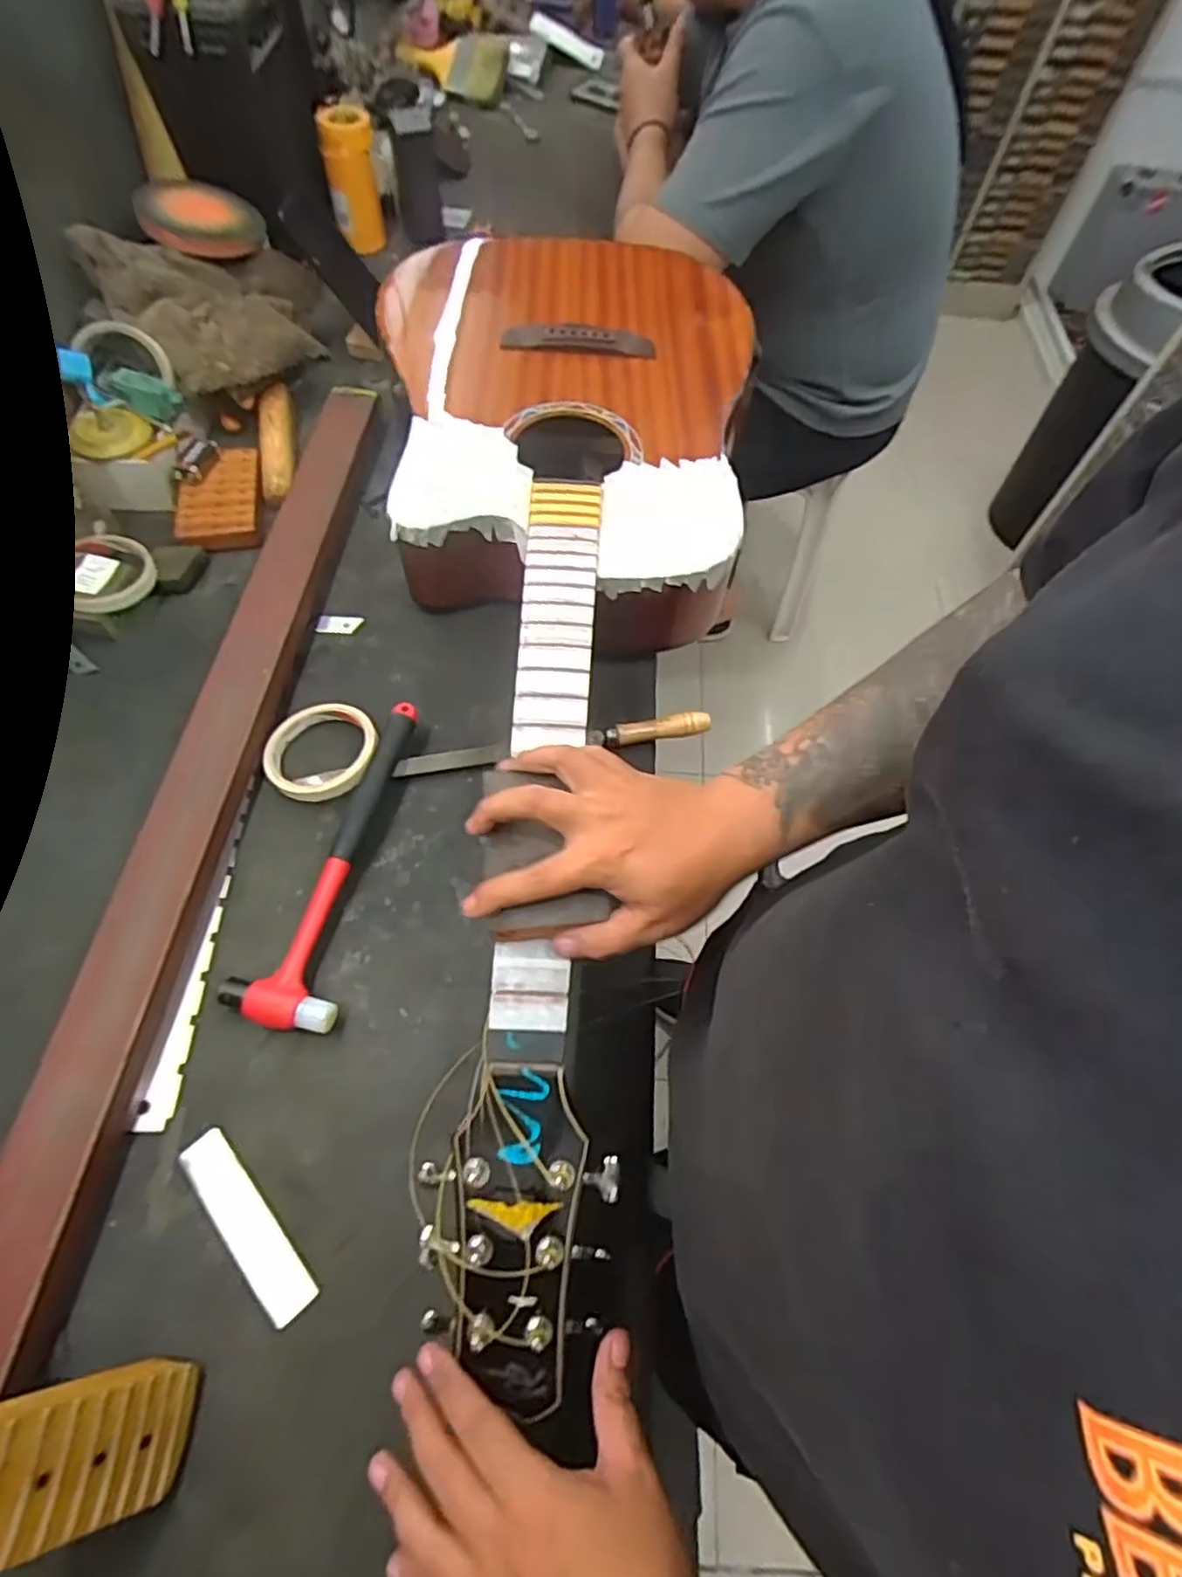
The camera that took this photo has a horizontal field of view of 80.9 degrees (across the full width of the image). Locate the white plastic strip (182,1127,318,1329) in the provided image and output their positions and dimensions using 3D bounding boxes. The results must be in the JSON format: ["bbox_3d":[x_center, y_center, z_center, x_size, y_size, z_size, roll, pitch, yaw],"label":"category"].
[{"bbox_3d":[-0.211,0.265,0.424,0.028,0.004,0.119,-38,70,-21],"label":"white plastic strip"}]

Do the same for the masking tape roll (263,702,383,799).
[{"bbox_3d":[-0.220,-0.032,0.568,0.089,0.021,0.083,1,61,-3],"label":"masking tape roll"}]

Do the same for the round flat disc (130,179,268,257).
[{"bbox_3d":[-0.411,-0.604,0.732,0.109,0.027,0.102,9,66,-22],"label":"round flat disc"}]

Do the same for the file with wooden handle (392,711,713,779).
[{"bbox_3d":[-0.030,-0.037,0.583,0.264,0.021,0.017,-8,62,-8],"label":"file with wooden handle"}]

